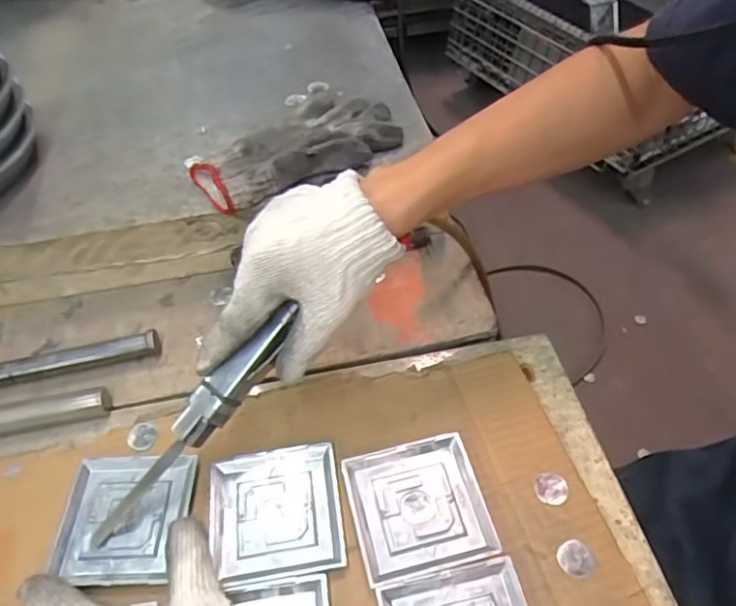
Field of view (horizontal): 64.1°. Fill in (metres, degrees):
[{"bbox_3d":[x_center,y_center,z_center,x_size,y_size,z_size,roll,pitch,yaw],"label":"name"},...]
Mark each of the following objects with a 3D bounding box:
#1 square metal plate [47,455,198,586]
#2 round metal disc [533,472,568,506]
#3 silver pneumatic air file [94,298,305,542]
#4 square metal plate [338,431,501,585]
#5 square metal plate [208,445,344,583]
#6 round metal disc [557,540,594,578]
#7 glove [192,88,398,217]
[{"bbox_3d":[-0.173,0.152,0.417,0.090,0.009,0.089,-3,50,0],"label":"square metal plate"},{"bbox_3d":[0.130,0.131,0.417,0.022,0.004,0.022,3,50,5],"label":"round metal disc"},{"bbox_3d":[-0.121,0.084,0.411,0.023,0.025,0.203,40,89,30],"label":"silver pneumatic air file"},{"bbox_3d":[0.035,0.141,0.411,0.090,0.006,0.089,-12,50,-7],"label":"square metal plate"},{"bbox_3d":[-0.066,0.146,0.413,0.091,0.005,0.088,-8,50,-4],"label":"square metal plate"},{"bbox_3d":[0.137,0.169,0.389,0.022,0.004,0.022,-1,50,2],"label":"round metal disc"},{"bbox_3d":[-0.071,-0.156,0.562,0.188,0.033,0.123,-30,55,-21],"label":"glove"}]

